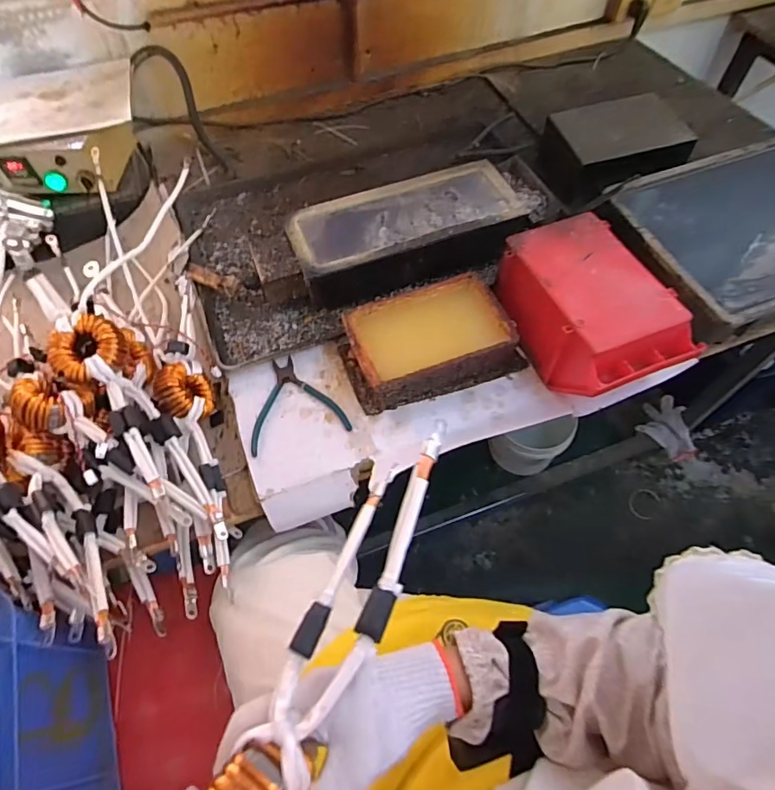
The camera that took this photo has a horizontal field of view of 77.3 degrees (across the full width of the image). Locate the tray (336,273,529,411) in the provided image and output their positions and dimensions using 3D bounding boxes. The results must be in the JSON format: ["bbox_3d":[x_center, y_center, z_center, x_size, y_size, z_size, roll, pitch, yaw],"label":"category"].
[{"bbox_3d":[0.057,-0.079,0.655,0.230,0.074,0.147,-18,61,-9],"label":"tray"}]

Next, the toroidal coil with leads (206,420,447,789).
[{"bbox_3d":[-0.028,0.148,0.312,0.051,0.061,0.264,21,57,13],"label":"toroidal coil with leads"}]

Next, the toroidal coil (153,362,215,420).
[{"bbox_3d":[-0.258,-0.001,0.615,0.056,0.063,0.073,-16,60,-8],"label":"toroidal coil"}]

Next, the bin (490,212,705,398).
[{"bbox_3d":[0.254,-0.106,0.632,0.154,0.119,0.234,-20,61,-10],"label":"bin"}]

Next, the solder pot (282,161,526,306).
[{"bbox_3d":[0.027,-0.247,0.747,0.341,0.090,0.154,-17,61,-8],"label":"solder pot"}]

